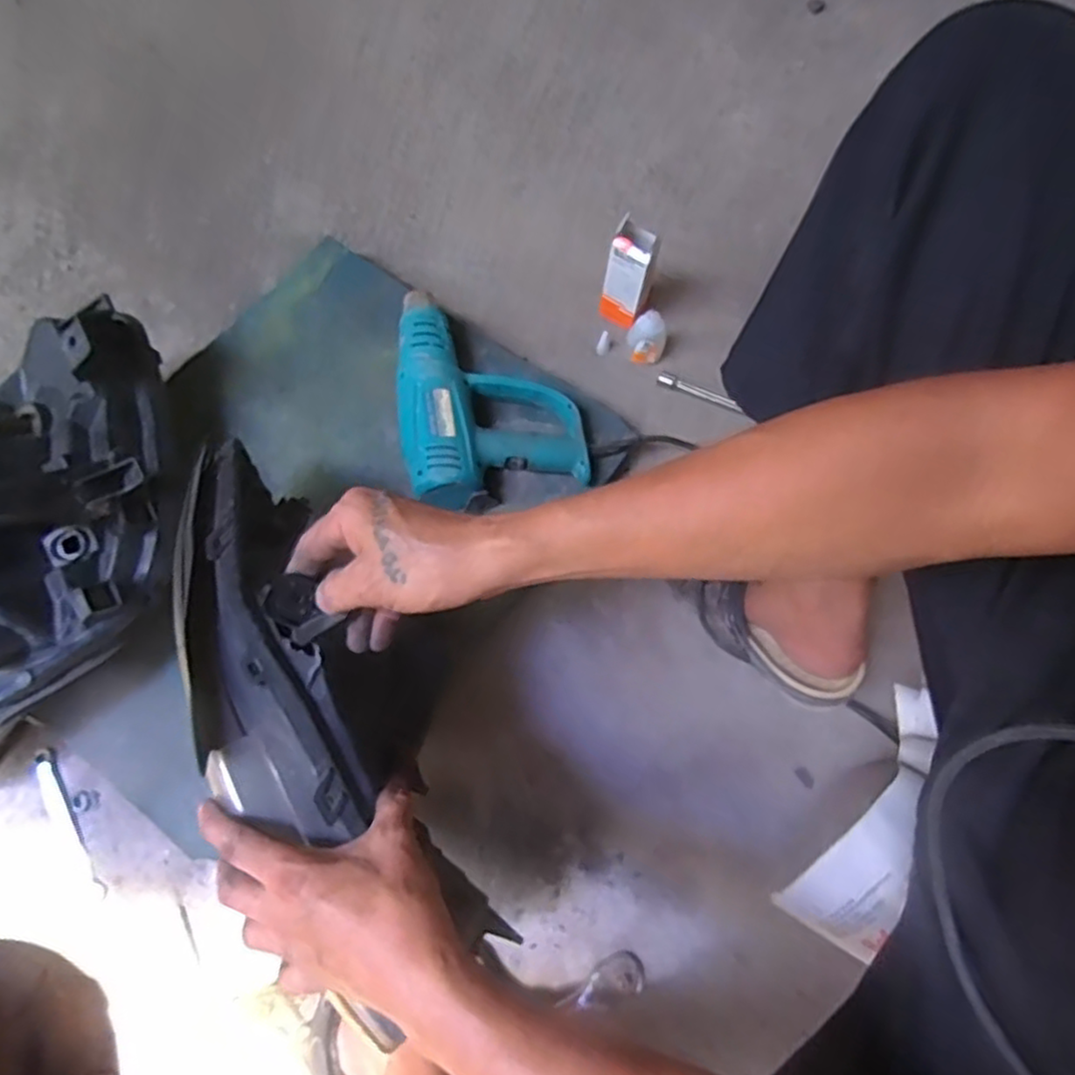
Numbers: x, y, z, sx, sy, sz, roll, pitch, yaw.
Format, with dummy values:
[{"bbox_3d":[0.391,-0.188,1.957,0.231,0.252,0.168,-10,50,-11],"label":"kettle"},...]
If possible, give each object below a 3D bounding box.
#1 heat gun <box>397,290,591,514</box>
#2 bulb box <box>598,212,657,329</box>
[{"bbox_3d":[-0.057,-0.156,0.725,0.183,0.068,0.244,-12,71,-6],"label":"heat gun"},{"bbox_3d":[0.103,-0.292,0.784,0.050,0.141,0.032,35,75,8],"label":"bulb box"}]

